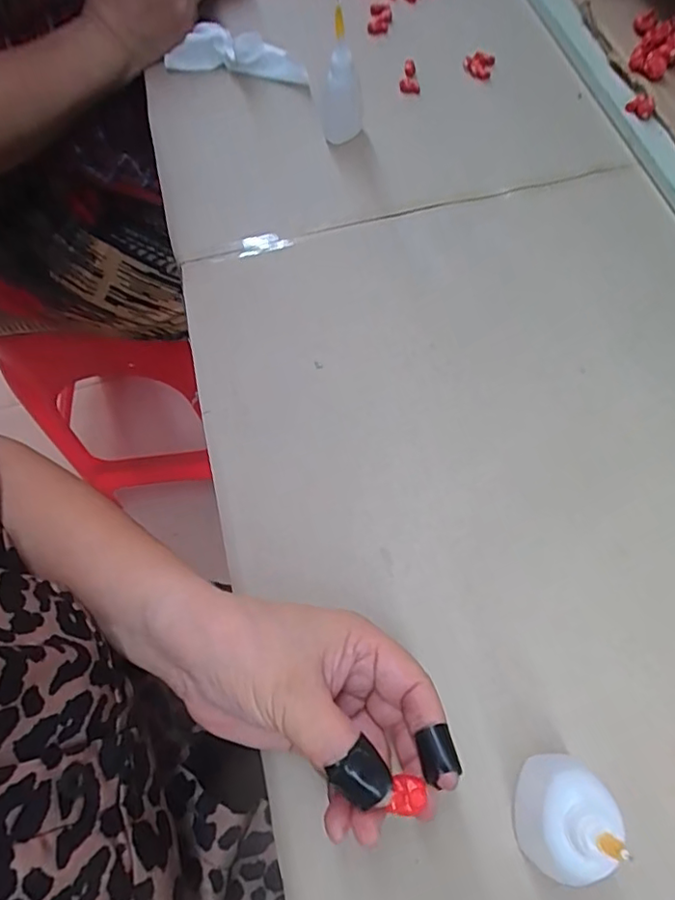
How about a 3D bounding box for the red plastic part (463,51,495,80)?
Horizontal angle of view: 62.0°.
[{"bbox_3d":[0.123,-0.337,0.491,0.026,0.010,0.026,8,67,7],"label":"red plastic part"}]

